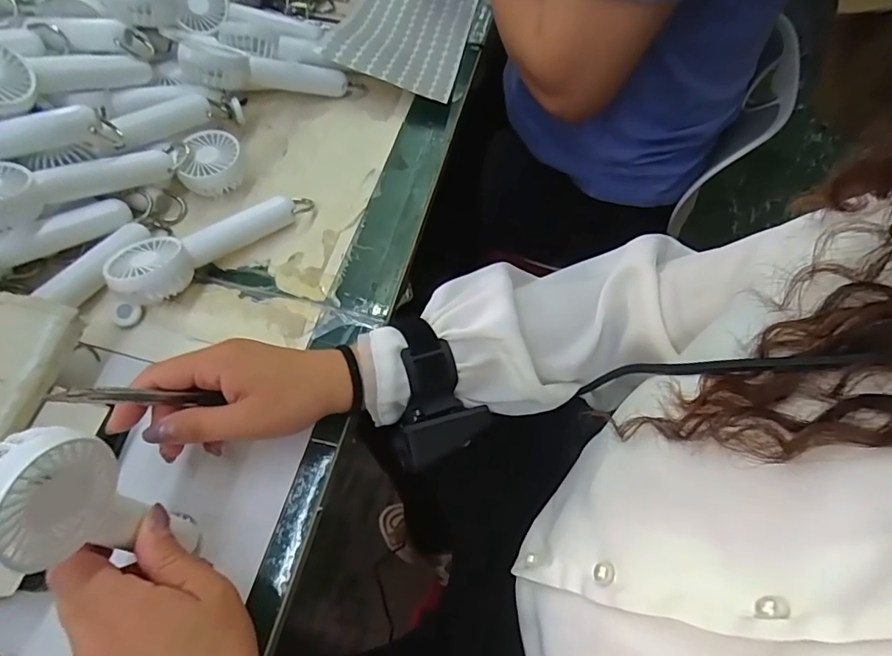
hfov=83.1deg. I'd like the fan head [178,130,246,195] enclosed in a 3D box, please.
[{"bbox_3d":[-0.206,-0.142,0.444,0.052,0.032,0.053,2,62,-3],"label":"fan head"}]

